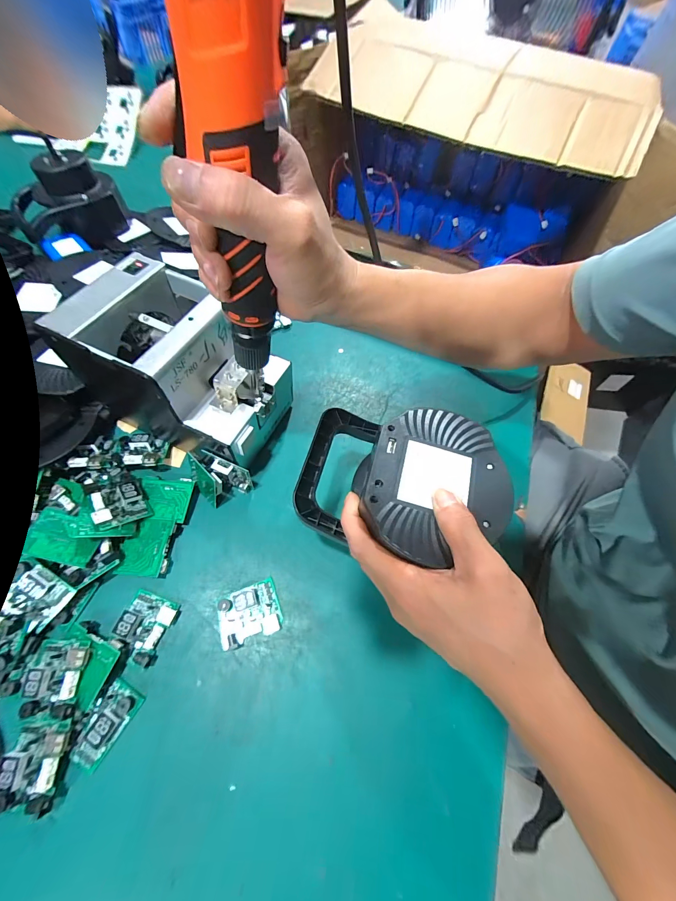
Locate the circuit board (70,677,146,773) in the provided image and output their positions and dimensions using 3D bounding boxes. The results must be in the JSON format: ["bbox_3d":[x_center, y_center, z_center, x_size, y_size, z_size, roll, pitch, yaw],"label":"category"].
[{"bbox_3d":[-0.191,0.223,0.264,0.029,0.016,0.054,28,64,11],"label":"circuit board"}]

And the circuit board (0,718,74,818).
[{"bbox_3d":[-0.228,0.237,0.246,0.043,0.021,0.053,2,62,-2],"label":"circuit board"}]

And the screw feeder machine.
[{"bbox_3d":[-0.150,-0.082,0.351,0.175,0.152,0.124,23,63,9],"label":"screw feeder machine"}]

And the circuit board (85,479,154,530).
[{"bbox_3d":[-0.220,0.050,0.325,0.047,0.008,0.049,-15,66,-40],"label":"circuit board"}]

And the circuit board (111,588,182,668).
[{"bbox_3d":[-0.178,0.161,0.296,0.046,0.013,0.052,18,62,6],"label":"circuit board"}]

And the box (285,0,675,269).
[{"bbox_3d":[0.194,-0.422,0.505,0.479,0.226,0.242,21,63,8],"label":"box"}]

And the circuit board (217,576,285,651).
[{"bbox_3d":[-0.084,0.155,0.309,0.056,0.011,0.047,-19,65,-13],"label":"circuit board"}]

